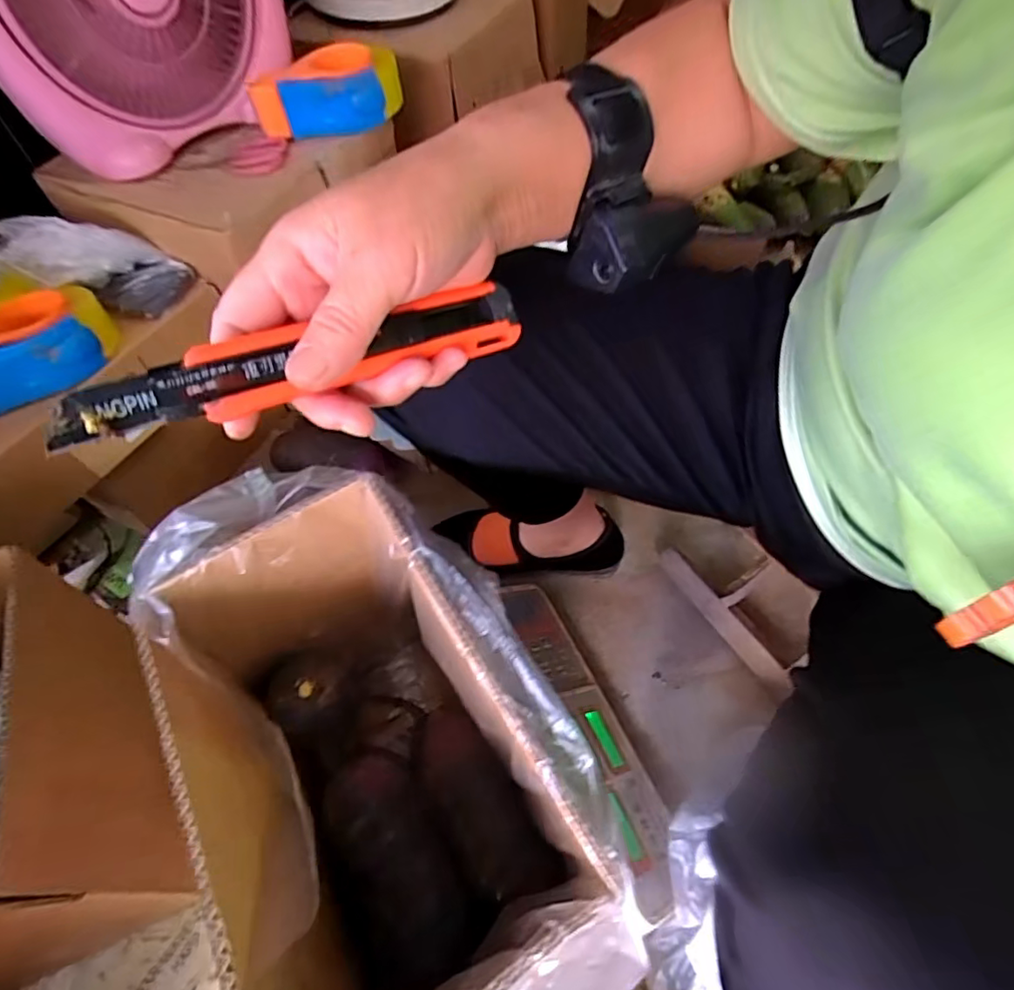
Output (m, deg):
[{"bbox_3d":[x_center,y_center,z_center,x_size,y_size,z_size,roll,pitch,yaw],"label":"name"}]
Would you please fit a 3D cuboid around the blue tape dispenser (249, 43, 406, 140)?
[{"bbox_3d":[-0.218,-0.493,0.708,0.171,0.064,0.090,-6,56,-2],"label":"blue tape dispenser"}]

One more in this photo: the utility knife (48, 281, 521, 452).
[{"bbox_3d":[-0.072,-0.055,0.230,0.183,0.021,0.021,-22,57,-29],"label":"utility knife"}]

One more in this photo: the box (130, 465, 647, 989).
[{"bbox_3d":[-0.069,0.167,0.367,0.161,0.248,0.296,-28,60,-15],"label":"box"}]

